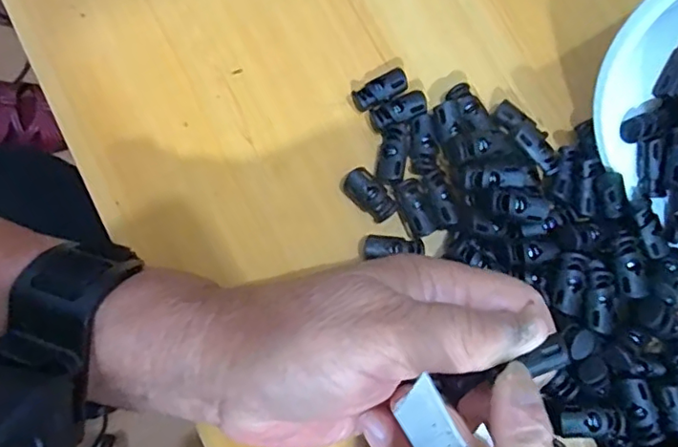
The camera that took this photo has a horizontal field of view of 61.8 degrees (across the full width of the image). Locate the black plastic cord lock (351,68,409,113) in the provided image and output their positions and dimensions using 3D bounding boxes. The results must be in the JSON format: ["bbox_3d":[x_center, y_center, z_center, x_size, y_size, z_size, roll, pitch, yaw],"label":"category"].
[{"bbox_3d":[0.020,-0.065,0.277,0.027,0.008,0.013,-28,80,-5],"label":"black plastic cord lock"}]

